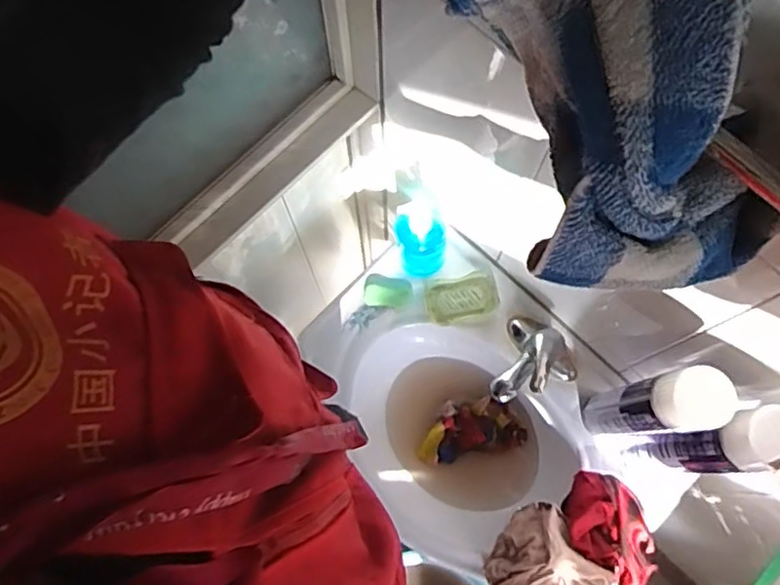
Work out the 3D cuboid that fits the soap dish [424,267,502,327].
[{"bbox_3d":[0.112,0.008,1.002,0.109,0.011,0.070,-12,74,-3],"label":"soap dish"}]

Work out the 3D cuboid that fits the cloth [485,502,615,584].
[{"bbox_3d":[0.207,0.394,0.880,0.148,0.086,0.160,-34,77,-9],"label":"cloth"}]

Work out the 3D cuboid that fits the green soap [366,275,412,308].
[{"bbox_3d":[-0.002,-0.002,0.992,0.074,0.017,0.048,10,74,3],"label":"green soap"}]

